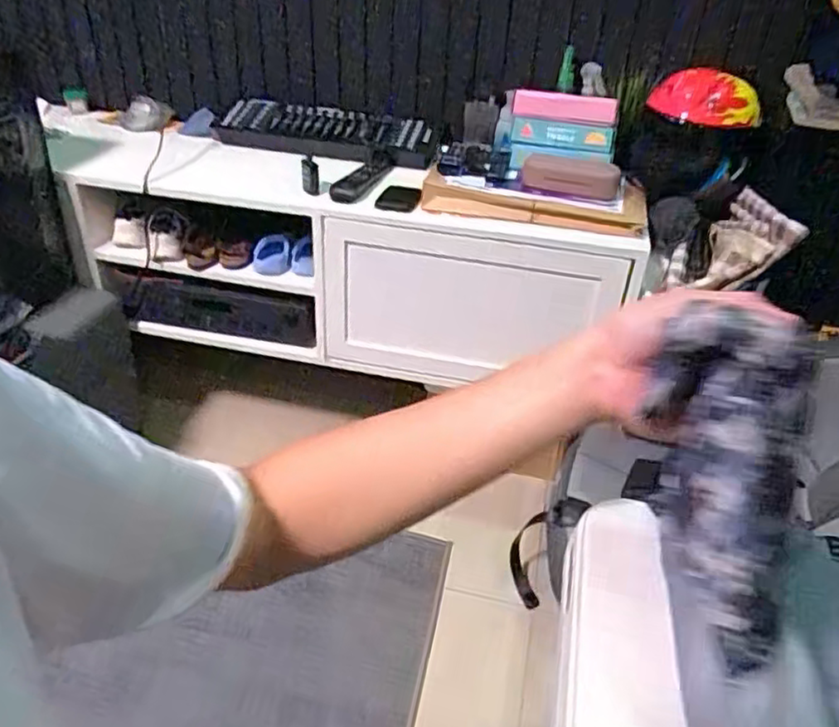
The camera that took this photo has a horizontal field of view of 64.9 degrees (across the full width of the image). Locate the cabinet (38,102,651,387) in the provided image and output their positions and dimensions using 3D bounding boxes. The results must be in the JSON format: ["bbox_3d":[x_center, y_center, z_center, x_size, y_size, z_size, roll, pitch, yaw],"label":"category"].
[{"bbox_3d":[-0.203,-0.223,1.341,1.198,0.347,0.269,10,37,9],"label":"cabinet"}]

